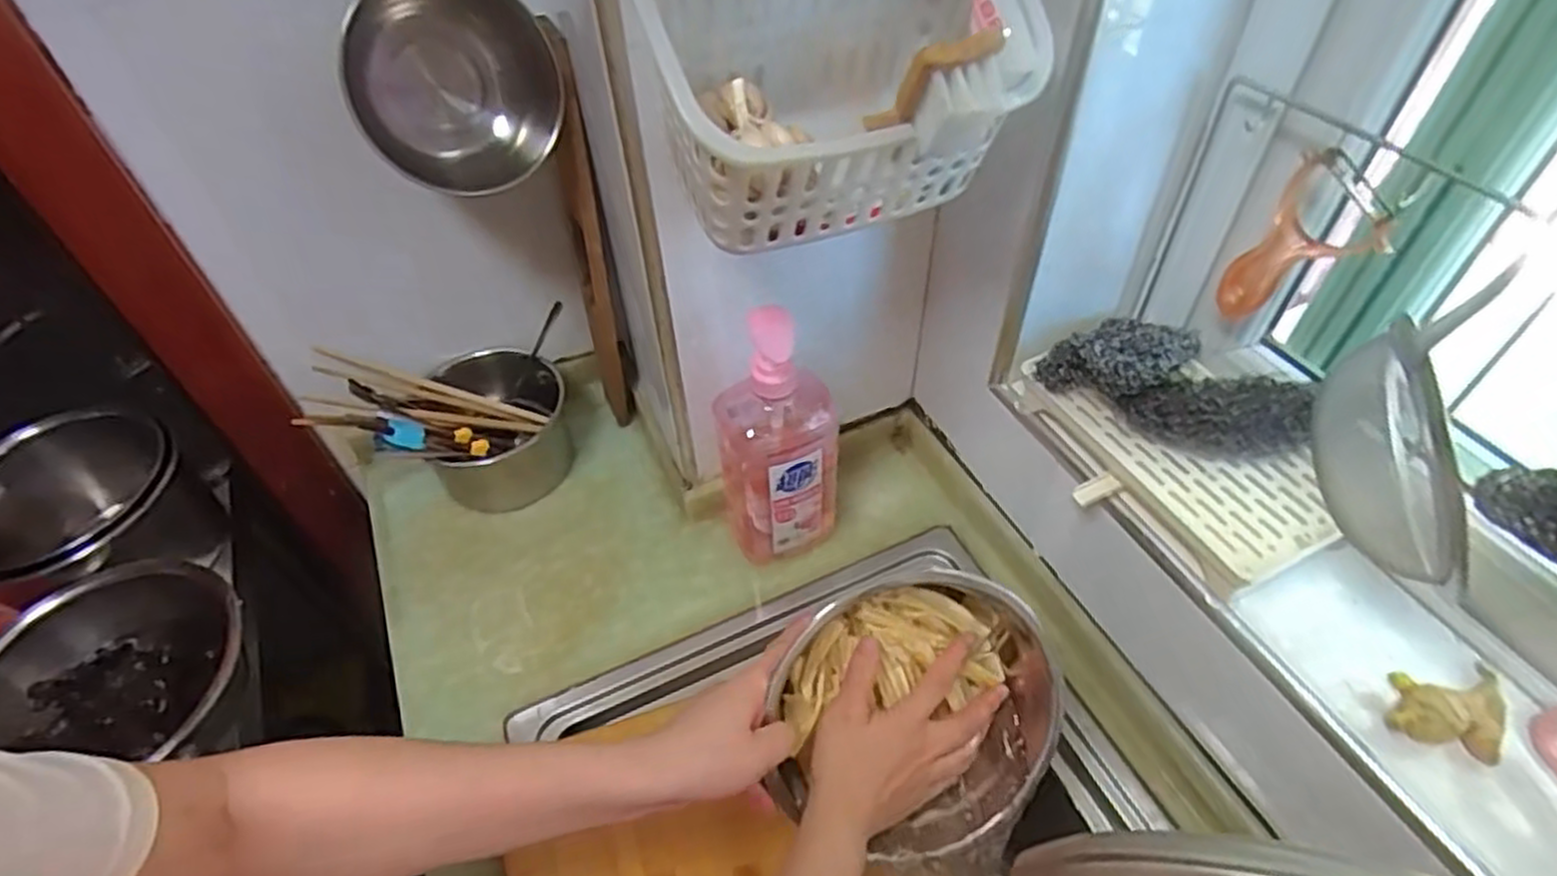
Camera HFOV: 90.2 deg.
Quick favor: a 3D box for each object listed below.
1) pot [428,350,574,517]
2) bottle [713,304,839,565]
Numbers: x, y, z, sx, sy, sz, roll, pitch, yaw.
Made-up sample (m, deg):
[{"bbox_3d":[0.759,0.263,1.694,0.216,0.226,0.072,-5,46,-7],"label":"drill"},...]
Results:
[{"bbox_3d":[-0.278,-0.011,0.778,0.127,0.081,0.162,-7,48,-4],"label":"pot"},{"bbox_3d":[-0.001,0.004,0.642,0.095,0.265,0.073,-8,48,-5],"label":"bottle"}]

